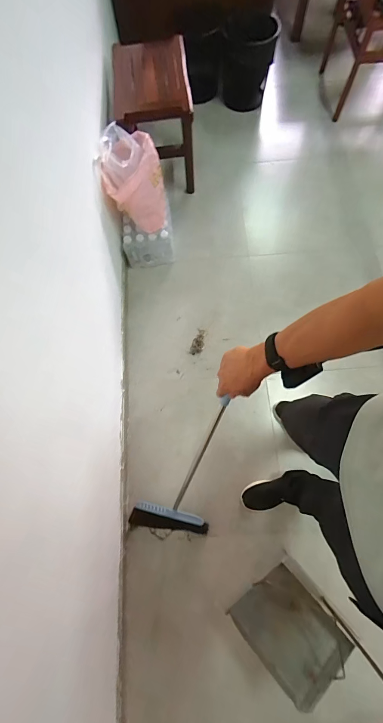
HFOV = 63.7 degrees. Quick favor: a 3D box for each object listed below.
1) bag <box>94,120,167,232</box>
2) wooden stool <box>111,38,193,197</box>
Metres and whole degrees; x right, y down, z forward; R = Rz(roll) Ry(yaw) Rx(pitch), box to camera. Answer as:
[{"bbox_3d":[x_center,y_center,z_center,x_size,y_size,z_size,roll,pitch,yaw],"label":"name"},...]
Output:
[{"bbox_3d":[-0.228,-0.727,1.251,0.227,0.292,0.235,-8,71,-1],"label":"bag"},{"bbox_3d":[-0.163,-1.076,1.438,0.321,0.463,0.431,-8,71,-1],"label":"wooden stool"}]

